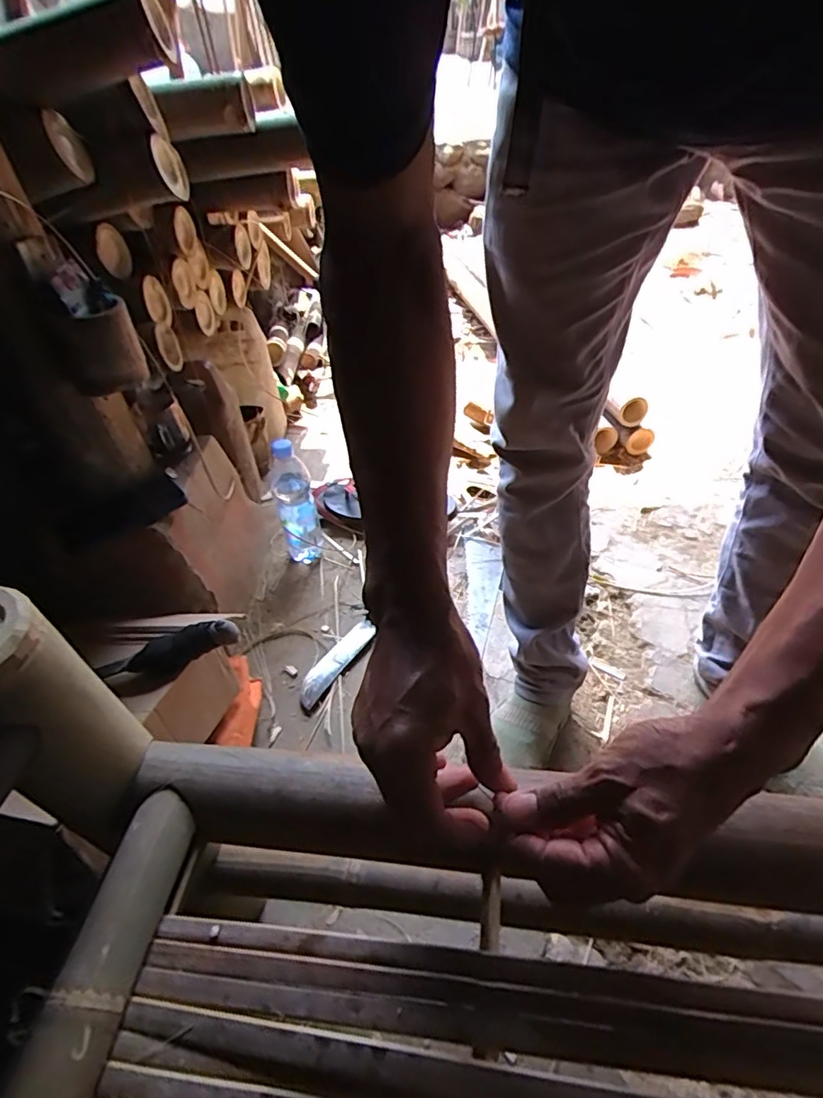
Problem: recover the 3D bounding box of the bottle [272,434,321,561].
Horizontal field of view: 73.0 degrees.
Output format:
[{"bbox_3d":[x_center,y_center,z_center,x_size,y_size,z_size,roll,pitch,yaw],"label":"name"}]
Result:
[{"bbox_3d":[-0.204,-0.078,0.981,0.071,0.234,0.068,-15,43,-9],"label":"bottle"}]

